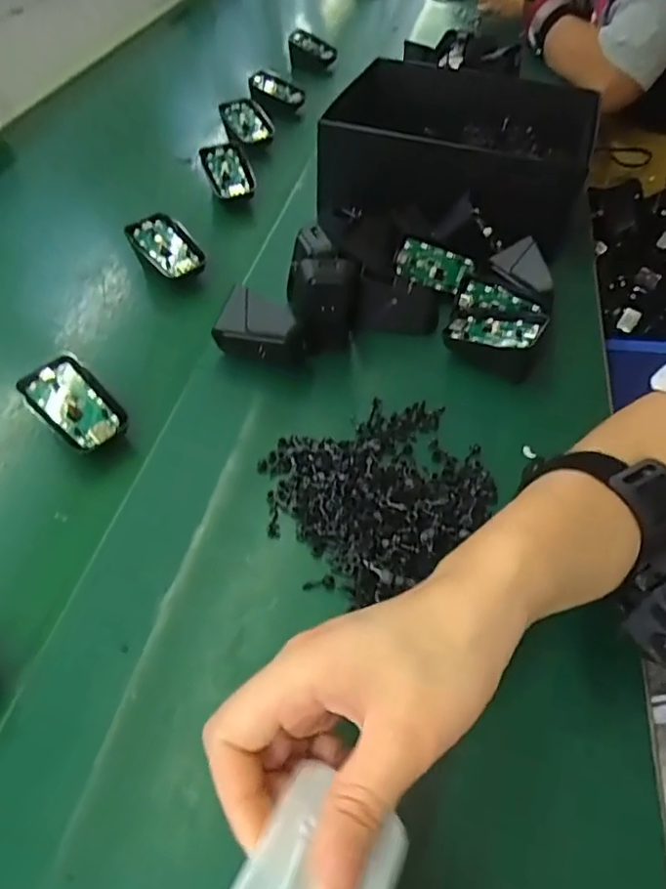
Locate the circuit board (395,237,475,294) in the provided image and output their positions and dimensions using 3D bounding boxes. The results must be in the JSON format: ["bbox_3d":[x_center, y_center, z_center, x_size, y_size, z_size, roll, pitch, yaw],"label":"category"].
[{"bbox_3d":[0.080,-0.144,0.468,0.057,0.031,0.005,19,26,-6],"label":"circuit board"}]

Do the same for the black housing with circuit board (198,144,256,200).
[{"bbox_3d":[-0.107,-0.279,0.584,0.044,0.016,0.070,-20,68,-8],"label":"black housing with circuit board"}]

